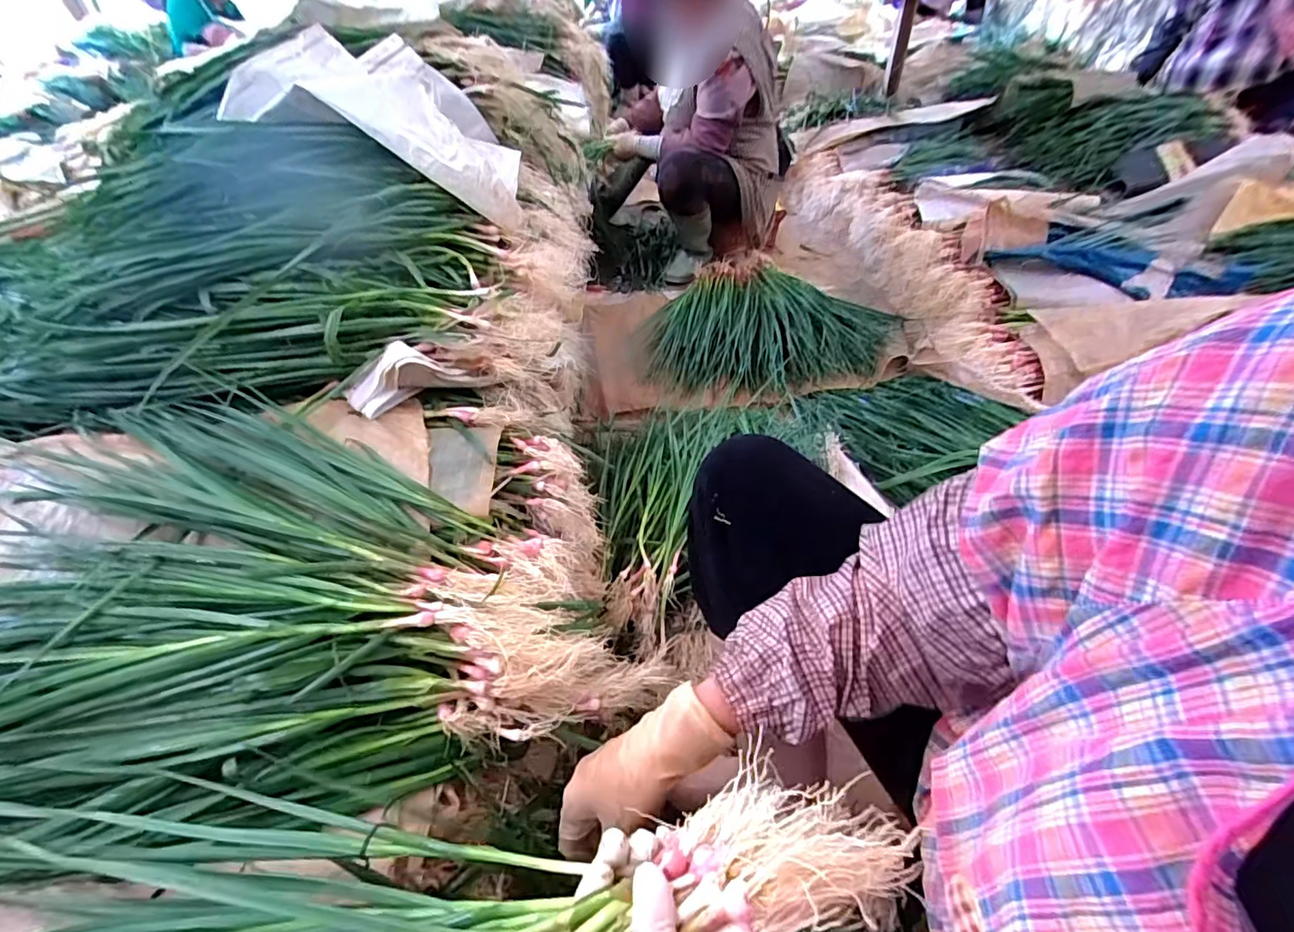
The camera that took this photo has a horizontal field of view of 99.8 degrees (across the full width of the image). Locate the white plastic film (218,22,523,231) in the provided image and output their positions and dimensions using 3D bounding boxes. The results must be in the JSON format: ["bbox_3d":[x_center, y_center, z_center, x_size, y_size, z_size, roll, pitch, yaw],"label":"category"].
[{"bbox_3d":[-0.372,-0.511,0.820,0.382,0.191,0.222,3,45,8],"label":"white plastic film"}]

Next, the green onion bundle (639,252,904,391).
[{"bbox_3d":[0.301,-0.392,1.454,0.653,0.110,0.563,-2,45,3],"label":"green onion bundle"}]

